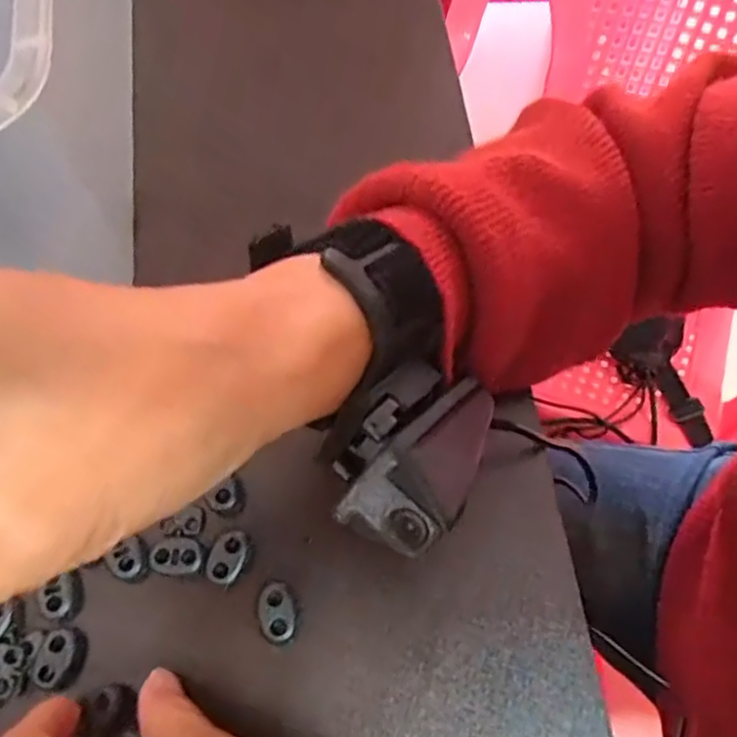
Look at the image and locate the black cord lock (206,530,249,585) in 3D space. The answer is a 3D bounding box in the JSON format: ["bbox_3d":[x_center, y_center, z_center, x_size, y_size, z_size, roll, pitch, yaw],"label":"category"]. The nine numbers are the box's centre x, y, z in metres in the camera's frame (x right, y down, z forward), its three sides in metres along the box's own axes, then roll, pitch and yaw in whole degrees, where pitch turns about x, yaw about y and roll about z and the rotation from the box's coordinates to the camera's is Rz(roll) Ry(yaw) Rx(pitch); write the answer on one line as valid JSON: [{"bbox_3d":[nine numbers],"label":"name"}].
[{"bbox_3d":[-0.054,0.073,0.265,0.012,0.010,0.020,23,69,13],"label":"black cord lock"}]

